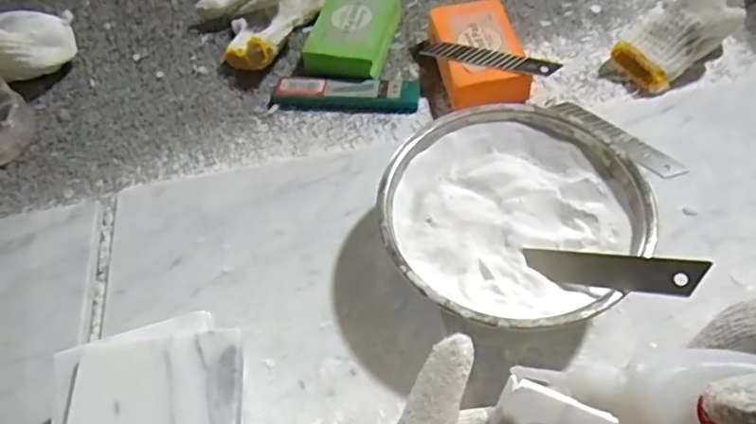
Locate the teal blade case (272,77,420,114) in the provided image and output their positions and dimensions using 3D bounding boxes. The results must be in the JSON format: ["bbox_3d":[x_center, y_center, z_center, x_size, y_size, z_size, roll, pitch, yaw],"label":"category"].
[{"bbox_3d":[-0.025,-0.092,0.454,0.113,0.013,0.025,3,55,7],"label":"teal blade case"}]

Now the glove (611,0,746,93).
[{"bbox_3d":[0.229,-0.133,0.435,0.088,0.057,0.050,-27,57,-14],"label":"glove"}]

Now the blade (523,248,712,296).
[{"bbox_3d":[0.115,0.030,0.291,0.088,0.004,0.017,2,91,43],"label":"blade"}]

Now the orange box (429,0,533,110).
[{"bbox_3d":[0.077,-0.121,0.455,0.063,0.033,0.097,-9,54,-1],"label":"orange box"}]

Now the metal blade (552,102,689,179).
[{"bbox_3d":[0.168,-0.053,0.410,0.017,0.004,0.098,-41,60,-14],"label":"metal blade"}]

